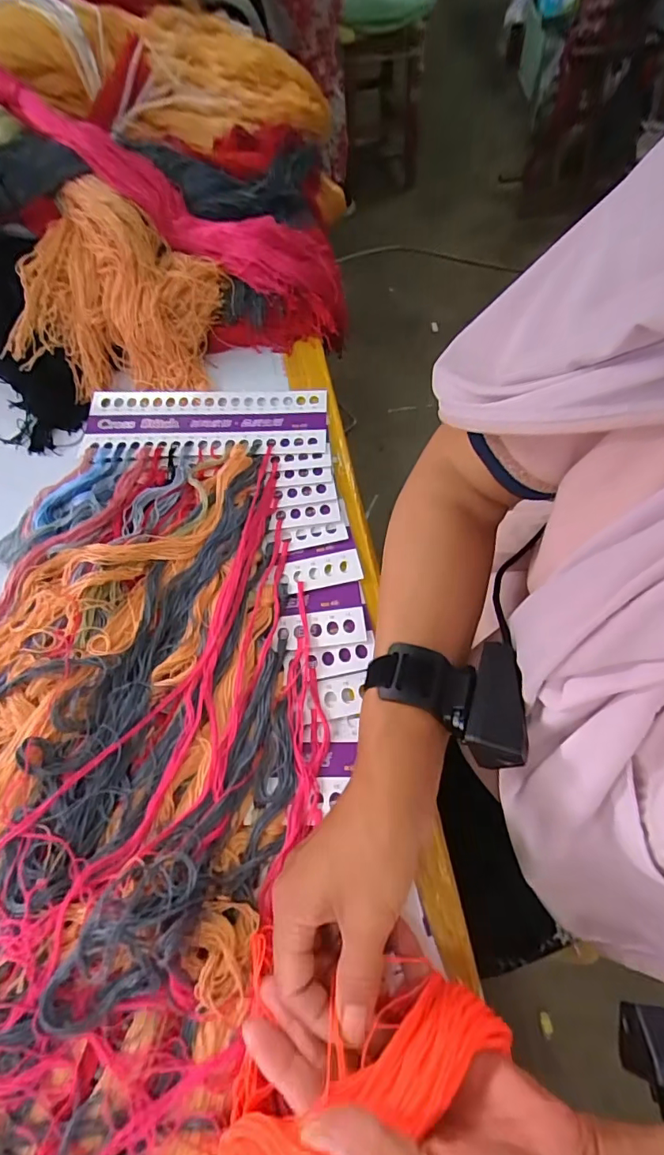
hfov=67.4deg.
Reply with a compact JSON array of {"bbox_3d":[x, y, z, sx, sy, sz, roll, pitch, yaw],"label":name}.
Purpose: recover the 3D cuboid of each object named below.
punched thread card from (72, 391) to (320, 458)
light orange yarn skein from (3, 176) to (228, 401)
[{"bbox_3d":[-0.127,-0.156,0.498,0.240,0.008,0.084,-1,65,3],"label":"punched thread card"},{"bbox_3d":[-0.209,-0.297,0.514,0.187,0.093,0.190,7,65,6],"label":"light orange yarn skein"}]

